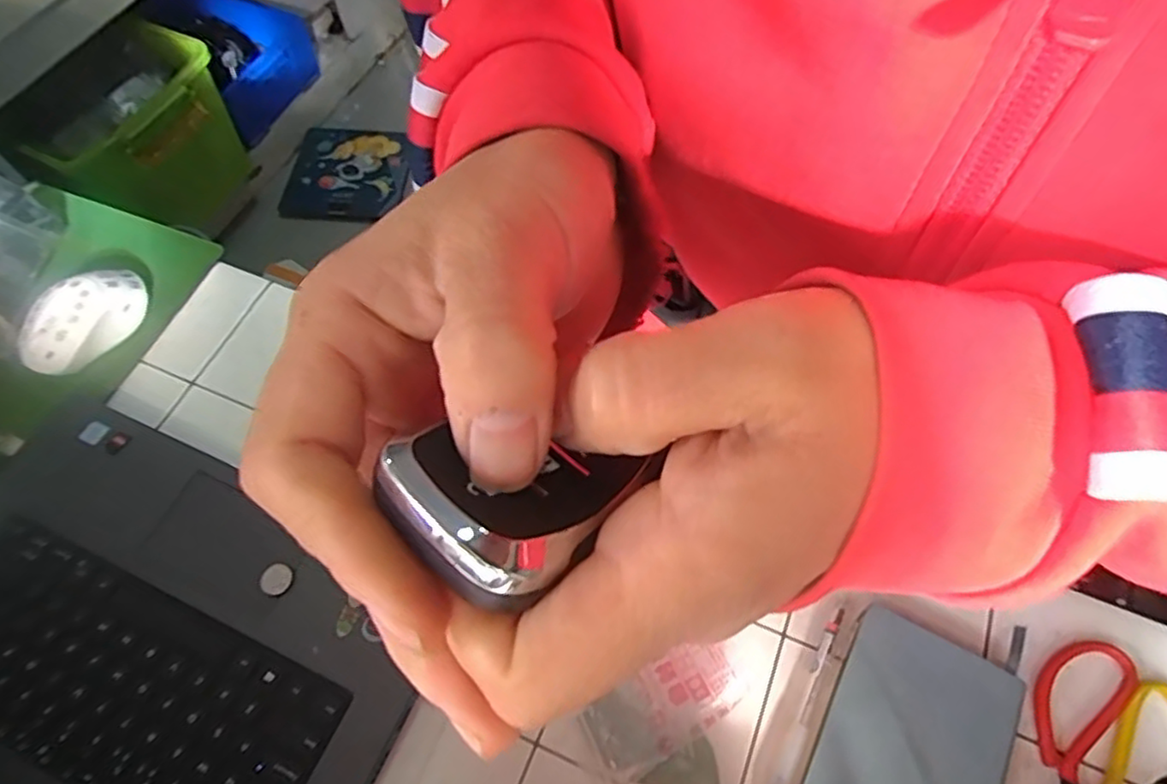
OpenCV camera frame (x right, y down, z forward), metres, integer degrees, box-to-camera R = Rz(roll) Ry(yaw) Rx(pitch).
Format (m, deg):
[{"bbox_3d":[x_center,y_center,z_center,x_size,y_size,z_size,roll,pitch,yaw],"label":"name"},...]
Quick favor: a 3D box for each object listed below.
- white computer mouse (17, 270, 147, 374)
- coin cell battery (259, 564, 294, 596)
[{"bbox_3d":[-0.391,-0.058,0.530,0.057,0.034,0.100,34,67,18],"label":"white computer mouse"},{"bbox_3d":[-0.195,0.119,0.430,0.018,0.004,0.019,32,61,5],"label":"coin cell battery"}]

